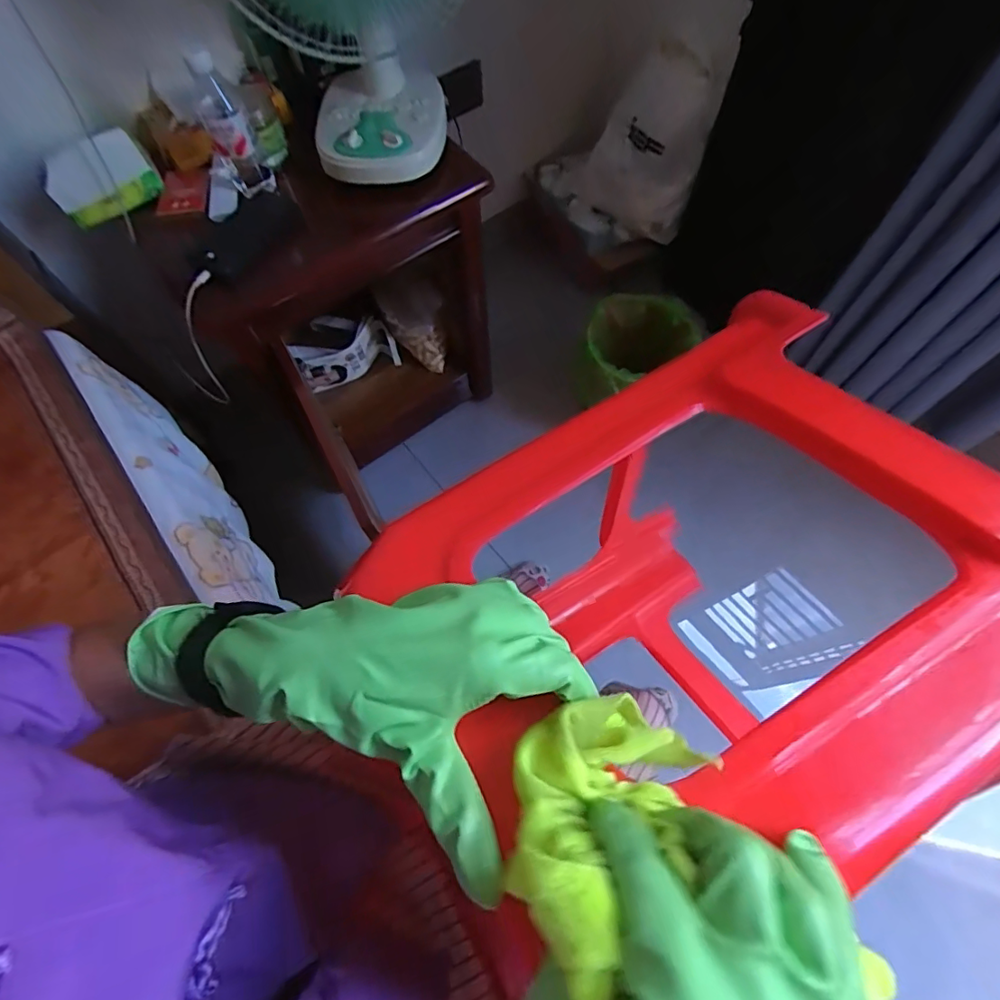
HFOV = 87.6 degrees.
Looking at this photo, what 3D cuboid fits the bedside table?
[{"bbox_3d":[-0.300,-0.352,1.048,0.350,0.561,0.465,40,73,17],"label":"bedside table"}]

